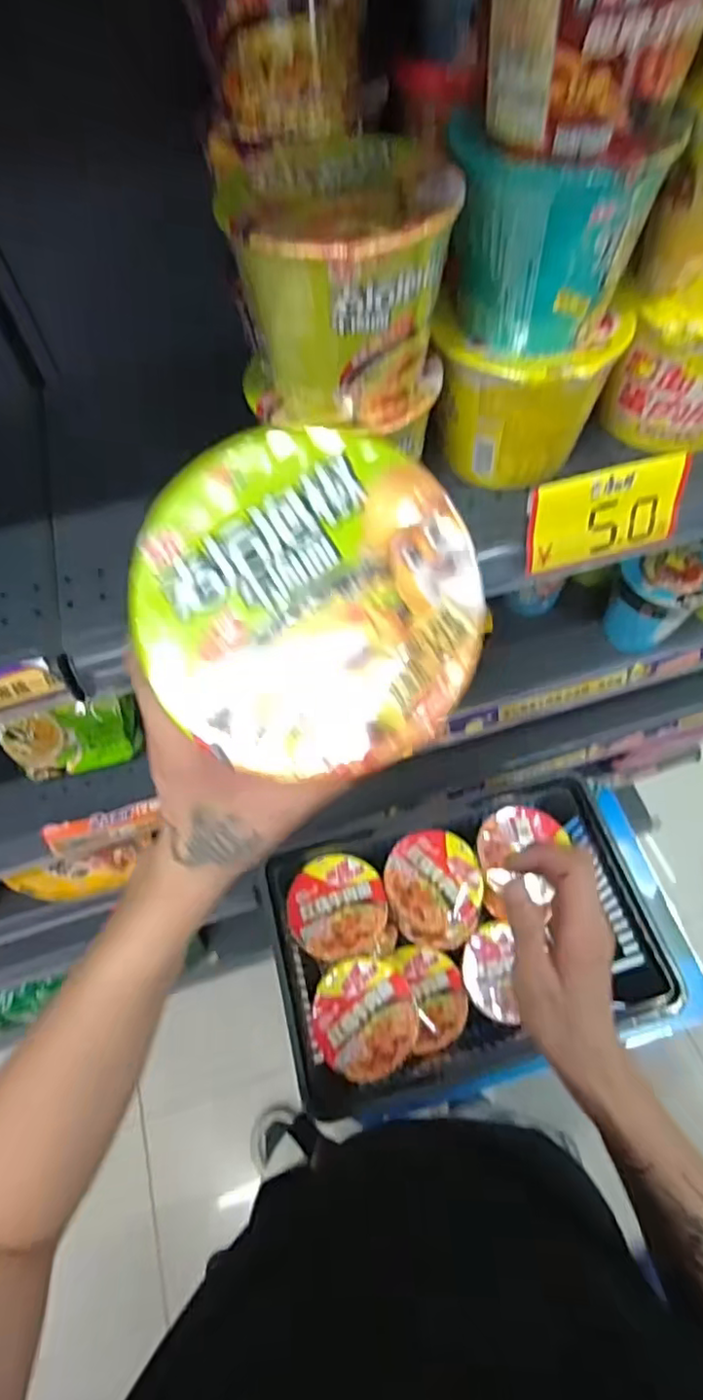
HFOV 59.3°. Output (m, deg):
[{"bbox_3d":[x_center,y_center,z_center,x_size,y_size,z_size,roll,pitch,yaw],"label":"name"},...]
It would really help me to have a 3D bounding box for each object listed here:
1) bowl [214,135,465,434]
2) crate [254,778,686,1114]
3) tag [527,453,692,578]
[{"bbox_3d":[-0.004,-0.243,0.371,0.117,0.112,0.107,-1,61,3],"label":"bowl"},{"bbox_3d":[0.141,0.313,0.854,0.471,0.147,0.323,-17,61,-6],"label":"crate"},{"bbox_3d":[0.197,-0.143,0.480,0.127,0.075,0.006,-16,43,-5],"label":"tag"}]

